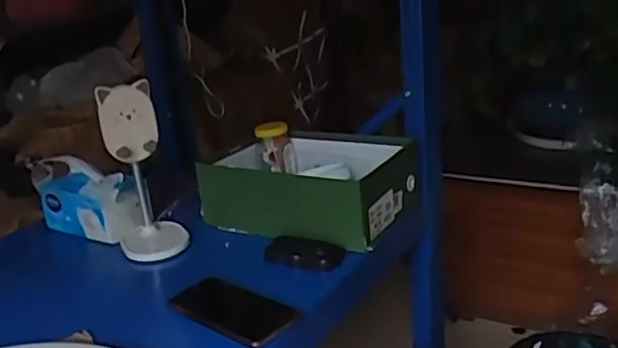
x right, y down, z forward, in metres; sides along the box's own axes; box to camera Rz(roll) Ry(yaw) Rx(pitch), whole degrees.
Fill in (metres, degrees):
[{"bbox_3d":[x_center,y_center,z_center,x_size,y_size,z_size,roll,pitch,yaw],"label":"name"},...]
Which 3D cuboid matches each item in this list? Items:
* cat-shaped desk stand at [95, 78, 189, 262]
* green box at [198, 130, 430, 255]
[{"bbox_3d":[-0.251,-0.006,0.936,0.098,0.248,0.120,-9,20,-11],"label":"cat-shaped desk stand"},{"bbox_3d":[0.004,0.013,1.019,0.306,0.108,0.231,7,23,31],"label":"green box"}]

